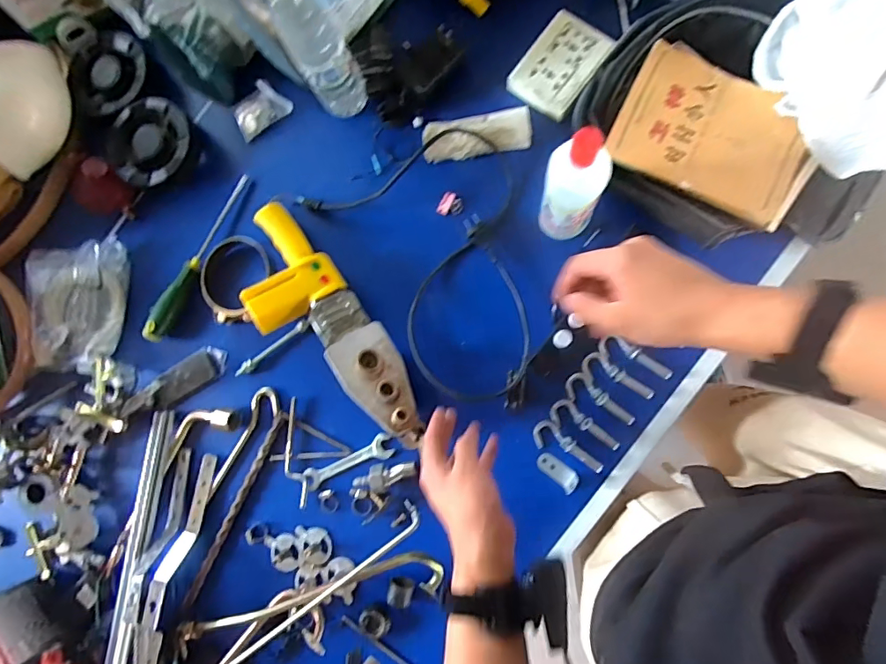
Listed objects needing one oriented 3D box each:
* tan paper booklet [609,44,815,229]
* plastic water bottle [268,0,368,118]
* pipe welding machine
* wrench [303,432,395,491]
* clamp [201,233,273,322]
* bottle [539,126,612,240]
[{"bbox_3d":[0.307,-0.221,0.555,0.209,0.014,0.144,27,90,7],"label":"tan paper booklet"},{"bbox_3d":[-0.143,-0.325,0.565,0.063,0.185,0.058,-1,84,8],"label":"plastic water bottle"},{"bbox_3d":[-0.141,-0.009,0.608,0.113,0.078,0.347,-44,80,2],"label":"pipe welding machine"},{"bbox_3d":[-0.118,0.166,0.629,0.121,0.012,0.030,-26,81,5],"label":"wrench"},{"bbox_3d":[-0.279,-0.073,0.656,0.098,0.029,0.115,31,89,10],"label":"clamp"},{"bbox_3d":[0.134,-0.145,0.512,0.063,0.187,0.051,11,86,9],"label":"bottle"}]

